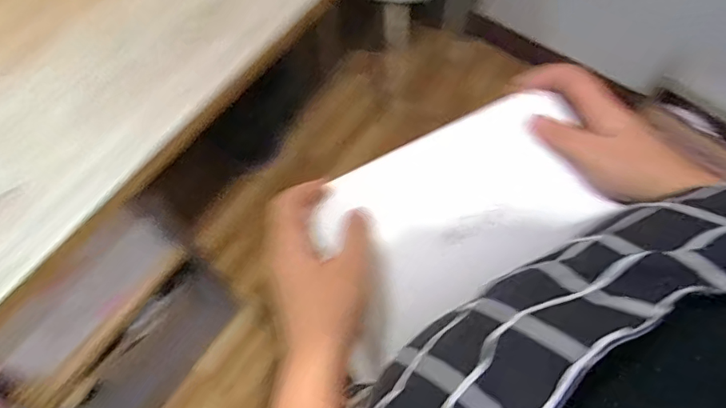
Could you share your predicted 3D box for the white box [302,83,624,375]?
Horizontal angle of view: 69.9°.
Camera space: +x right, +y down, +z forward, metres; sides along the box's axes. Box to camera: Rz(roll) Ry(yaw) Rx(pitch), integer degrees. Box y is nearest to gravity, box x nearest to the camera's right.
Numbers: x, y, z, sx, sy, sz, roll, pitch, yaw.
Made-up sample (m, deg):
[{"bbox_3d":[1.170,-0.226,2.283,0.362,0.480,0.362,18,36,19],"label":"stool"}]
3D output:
[{"bbox_3d":[0.065,0.003,0.382,0.223,0.024,0.130,-29,68,-15],"label":"white box"}]

